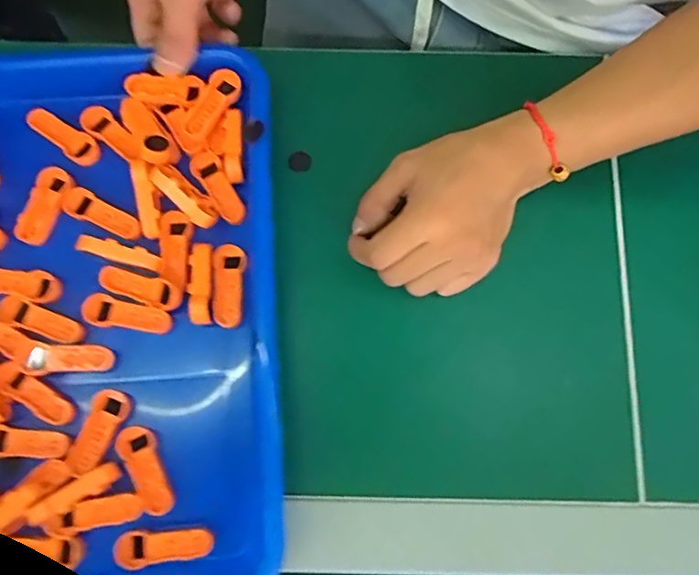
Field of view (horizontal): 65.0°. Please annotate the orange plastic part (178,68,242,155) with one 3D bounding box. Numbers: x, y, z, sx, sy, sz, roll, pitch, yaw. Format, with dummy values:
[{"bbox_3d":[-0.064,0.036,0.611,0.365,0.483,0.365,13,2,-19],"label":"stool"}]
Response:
[{"bbox_3d":[-0.090,-0.115,0.352,0.020,0.007,0.056,30,79,5],"label":"orange plastic part"}]

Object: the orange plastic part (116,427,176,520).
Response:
[{"bbox_3d":[-0.115,0.103,0.313,0.019,0.007,0.051,-30,80,-7],"label":"orange plastic part"}]

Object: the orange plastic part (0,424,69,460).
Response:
[{"bbox_3d":[-0.189,0.089,0.315,0.053,0.007,0.018,3,78,-1],"label":"orange plastic part"}]

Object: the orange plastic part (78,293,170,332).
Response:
[{"bbox_3d":[-0.137,0.016,0.335,0.053,0.010,0.018,10,78,1],"label":"orange plastic part"}]

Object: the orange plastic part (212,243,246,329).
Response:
[{"bbox_3d":[-0.075,-0.001,0.342,0.019,0.009,0.051,-1,78,-2],"label":"orange plastic part"}]

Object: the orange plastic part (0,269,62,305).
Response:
[{"bbox_3d":[-0.206,-0.004,0.336,0.056,0.011,0.020,13,78,1],"label":"orange plastic part"}]

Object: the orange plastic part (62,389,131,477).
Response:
[{"bbox_3d":[-0.147,0.083,0.317,0.021,0.004,0.049,26,79,4],"label":"orange plastic part"}]

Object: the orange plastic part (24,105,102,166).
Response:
[{"bbox_3d":[-0.189,-0.100,0.361,0.054,0.007,0.019,35,79,6],"label":"orange plastic part"}]

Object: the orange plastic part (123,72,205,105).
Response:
[{"bbox_3d":[-0.120,-0.129,0.358,0.051,0.009,0.017,3,78,-1],"label":"orange plastic part"}]

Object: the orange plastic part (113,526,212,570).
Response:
[{"bbox_3d":[-0.103,0.144,0.304,0.052,0.006,0.018,-5,78,-2],"label":"orange plastic part"}]

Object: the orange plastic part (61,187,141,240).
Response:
[{"bbox_3d":[-0.156,-0.045,0.350,0.052,0.011,0.018,27,79,4],"label":"orange plastic part"}]

